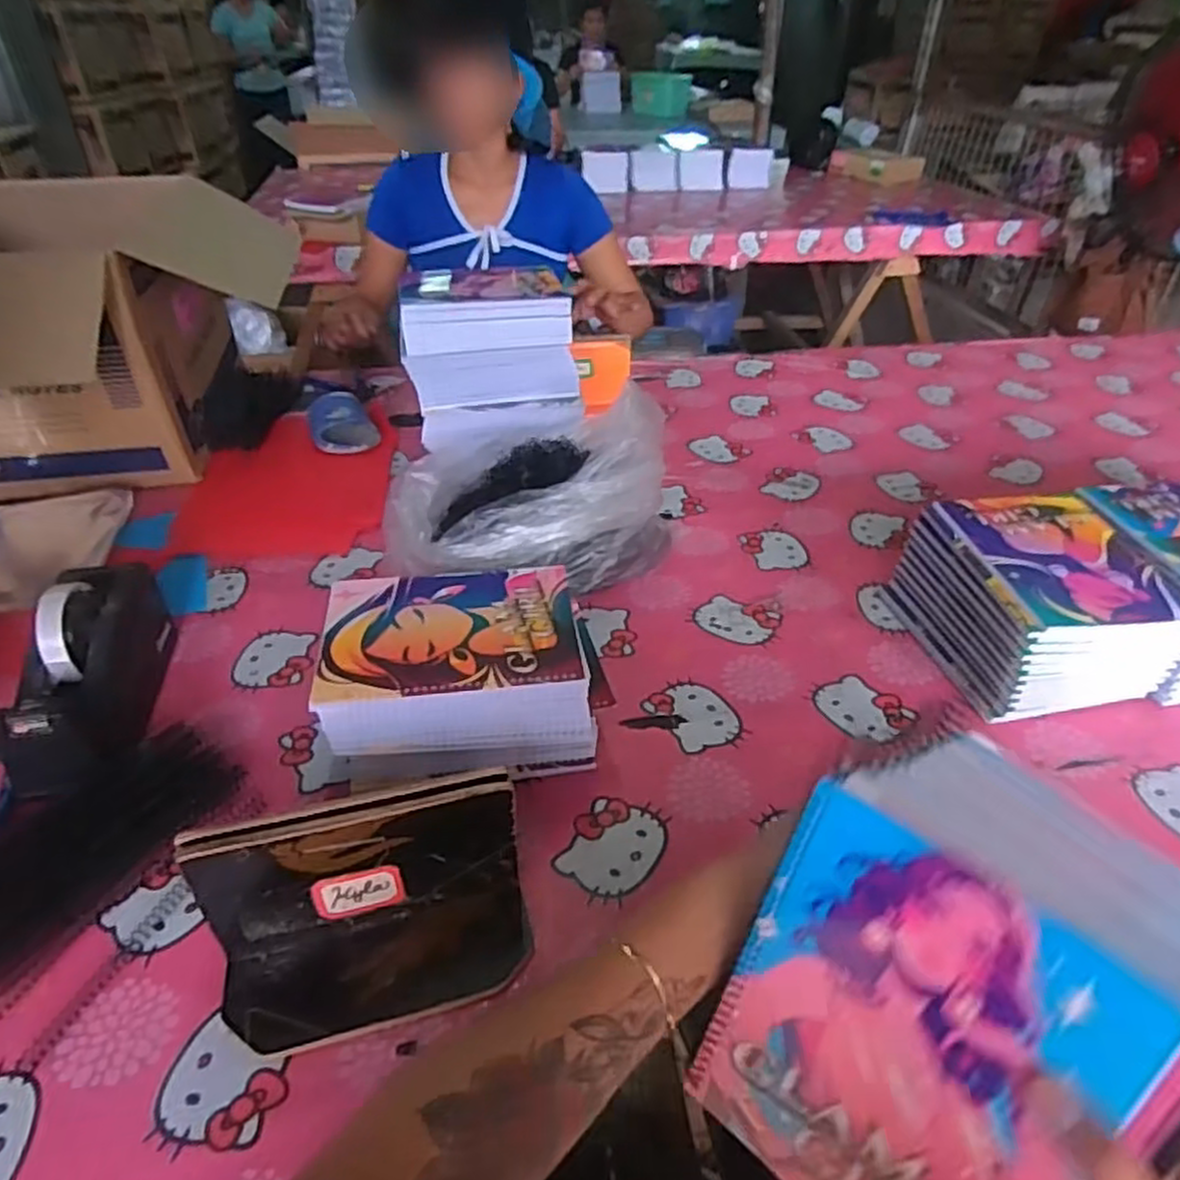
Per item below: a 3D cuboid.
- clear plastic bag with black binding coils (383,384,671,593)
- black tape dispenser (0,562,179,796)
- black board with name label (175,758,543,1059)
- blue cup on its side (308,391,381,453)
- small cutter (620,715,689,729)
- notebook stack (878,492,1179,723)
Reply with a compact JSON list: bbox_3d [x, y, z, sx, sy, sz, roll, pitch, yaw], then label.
[{"bbox_3d":[-0.068,-0.106,0.831,0.300,0.155,0.239,-8,38,-10],"label":"clear plastic bag with black binding coils"},{"bbox_3d":[-0.421,0.058,0.640,0.092,0.106,0.229,-11,39,-14],"label":"black tape dispenser"},{"bbox_3d":[-0.140,0.197,0.471,0.198,0.119,0.082,-9,39,-12],"label":"black board with name label"},{"bbox_3d":[-0.350,-0.235,1.073,0.088,0.049,0.117,-15,40,-19],"label":"blue cup on its side"},{"bbox_3d":[0.056,0.116,0.666,0.058,0.004,0.014,-5,38,-6],"label":"small cutter"},{"bbox_3d":[0.415,0.012,0.711,0.173,0.117,0.199,-8,38,-10],"label":"notebook stack"}]

